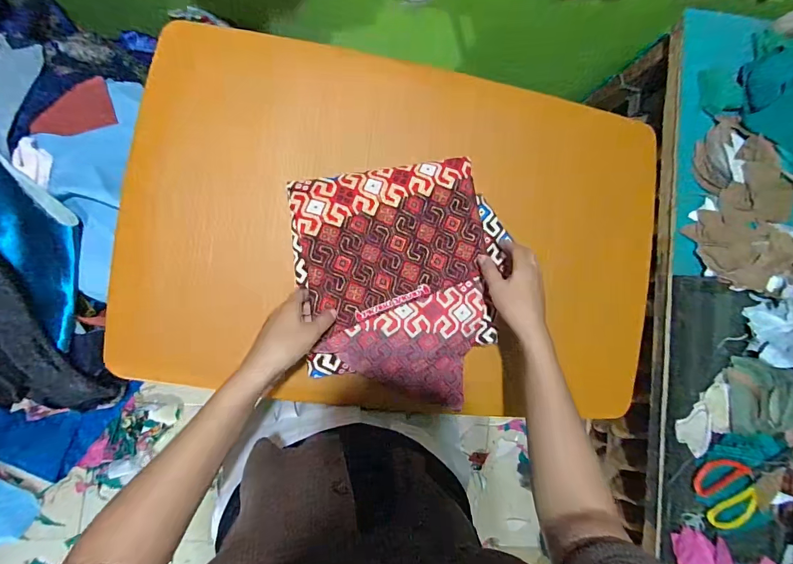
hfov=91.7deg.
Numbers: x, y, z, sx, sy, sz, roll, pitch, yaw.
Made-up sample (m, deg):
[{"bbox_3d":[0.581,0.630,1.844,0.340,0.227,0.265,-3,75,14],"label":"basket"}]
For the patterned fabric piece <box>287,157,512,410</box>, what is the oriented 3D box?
[{"bbox_3d":[0.008,0.005,0.512,0.262,0.052,0.310,-8,90,-9],"label":"patterned fabric piece"}]

